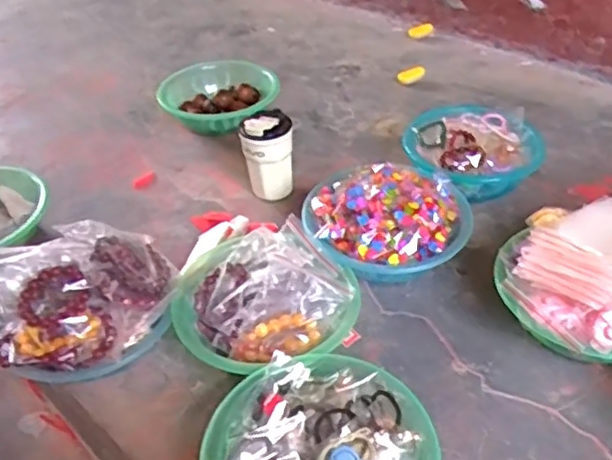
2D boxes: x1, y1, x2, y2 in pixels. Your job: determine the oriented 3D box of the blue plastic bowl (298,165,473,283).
[{"bbox_3d":[0.118,-0.006,0.935,0.230,0.110,0.199,1,40,6],"label":"blue plastic bowl"}]

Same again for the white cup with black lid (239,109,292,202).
[{"bbox_3d":[-0.063,-0.126,1.066,0.084,0.145,0.094,-5,40,-2],"label":"white cup with black lid"}]

